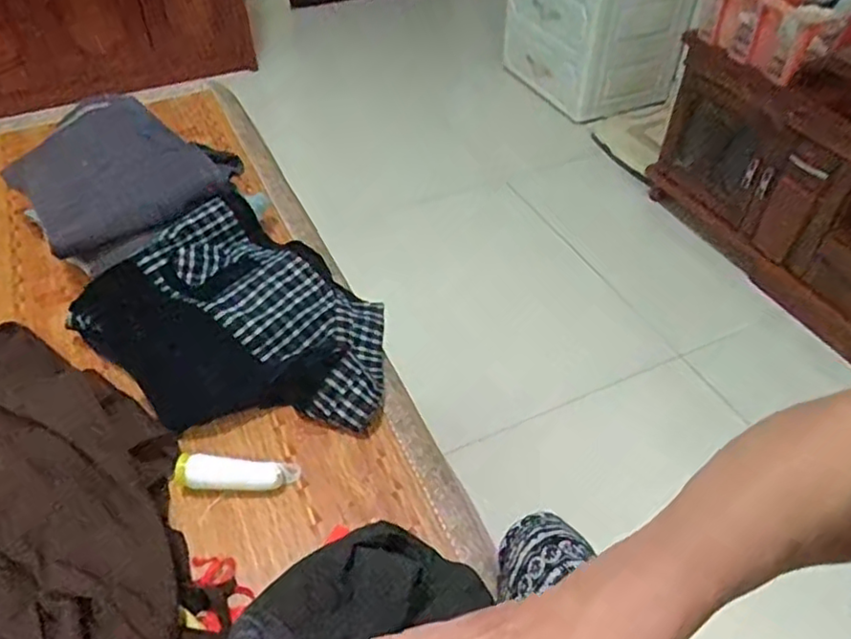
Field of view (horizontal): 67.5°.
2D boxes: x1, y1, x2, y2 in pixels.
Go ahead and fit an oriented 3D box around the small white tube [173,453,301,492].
[{"bbox_3d":[-0.224,0.184,0.756,0.138,0.026,0.039,1,47,0],"label":"small white tube"}]

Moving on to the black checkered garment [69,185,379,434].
[{"bbox_3d":[-0.240,0.007,0.875,0.422,0.105,0.300,30,53,24],"label":"black checkered garment"}]

